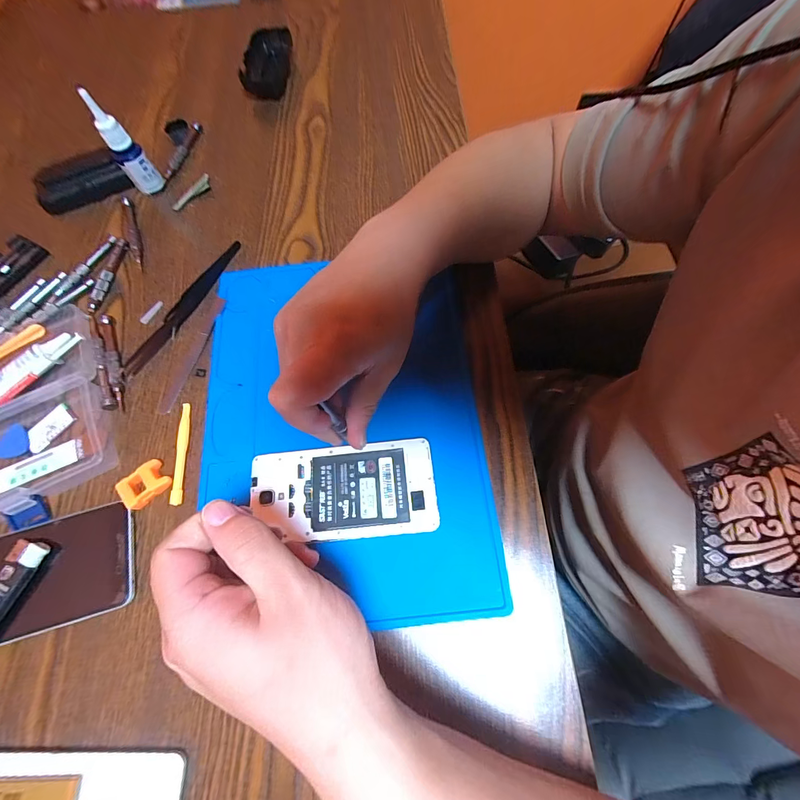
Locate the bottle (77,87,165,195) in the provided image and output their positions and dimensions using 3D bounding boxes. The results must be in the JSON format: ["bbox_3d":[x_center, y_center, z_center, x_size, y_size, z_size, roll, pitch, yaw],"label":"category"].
[{"bbox_3d":[-0.284,-0.259,0.372,0.029,0.091,0.021,-39,73,-12],"label":"bottle"}]

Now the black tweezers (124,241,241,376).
[{"bbox_3d":[-0.206,-0.093,0.350,0.018,0.009,0.163,27,73,12],"label":"black tweezers"}]

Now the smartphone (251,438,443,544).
[{"bbox_3d":[-0.043,0.069,0.277,0.138,0.007,0.069,-5,69,0],"label":"smartphone"}]

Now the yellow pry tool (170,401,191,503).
[{"bbox_3d":[-0.182,0.044,0.300,0.011,0.007,0.084,-8,69,-1],"label":"yellow pry tool"}]

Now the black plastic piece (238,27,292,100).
[{"bbox_3d":[-0.172,-0.444,0.472,0.053,0.027,0.109,-1,69,2],"label":"black plastic piece"}]

